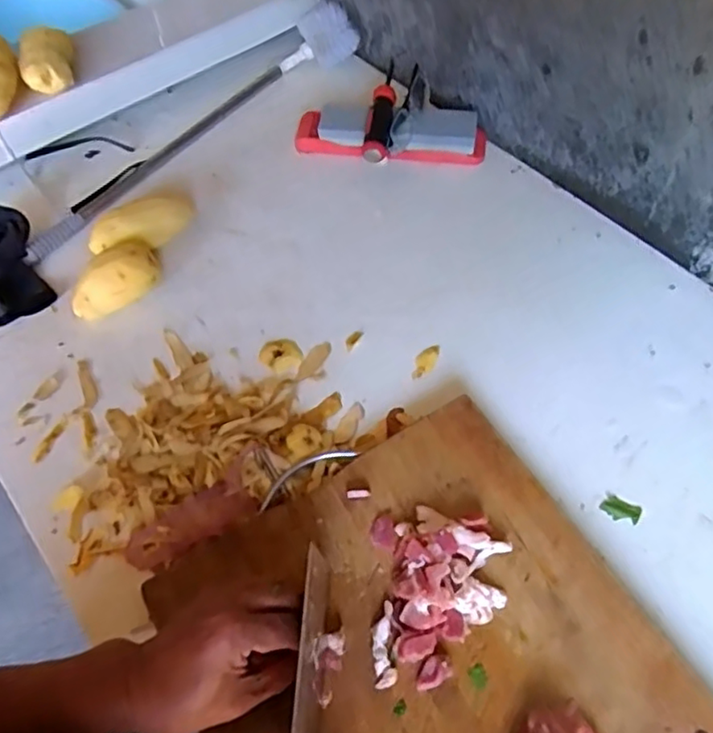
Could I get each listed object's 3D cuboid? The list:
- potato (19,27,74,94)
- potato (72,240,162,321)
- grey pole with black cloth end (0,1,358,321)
[{"bbox_3d":[-0.380,-0.381,0.756,0.061,0.047,0.097,-18,59,-9],"label":"potato"},{"bbox_3d":[-0.264,-0.098,0.675,0.105,0.055,0.061,-27,61,-14],"label":"potato"},{"bbox_3d":[-0.248,-0.277,0.786,0.131,0.056,0.666,32,64,20],"label":"grey pole with black cloth end"}]

